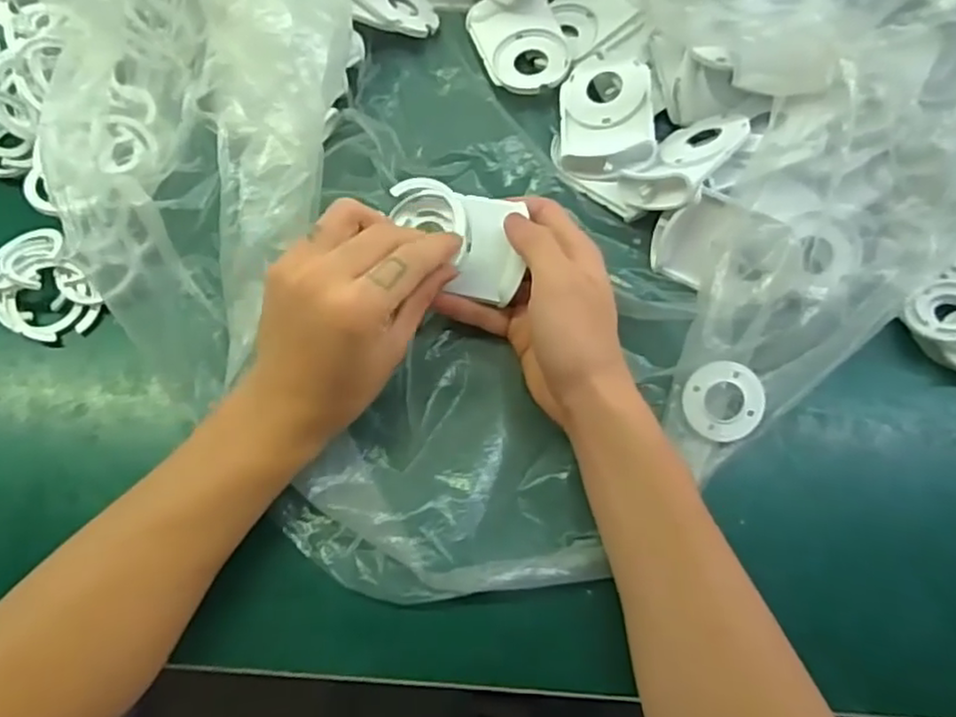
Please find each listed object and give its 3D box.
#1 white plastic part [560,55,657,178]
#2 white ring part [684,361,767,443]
[{"bbox_3d":[0.083,-0.155,0.430,0.058,0.017,0.081,-4,73,20],"label":"white plastic part"},{"bbox_3d":[0.137,0.024,0.373,0.043,0.004,0.043,0,89,7],"label":"white ring part"}]

